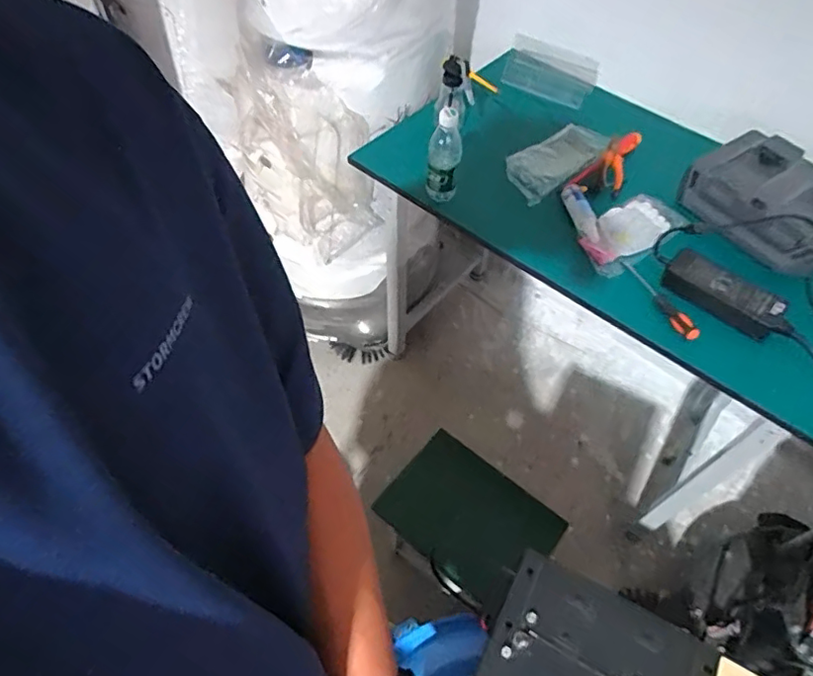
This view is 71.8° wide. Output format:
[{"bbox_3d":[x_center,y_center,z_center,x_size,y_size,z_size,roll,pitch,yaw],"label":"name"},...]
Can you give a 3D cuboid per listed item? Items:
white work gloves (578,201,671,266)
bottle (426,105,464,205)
[{"bbox_3d":[0.412,-0.203,1.044,0.182,0.027,0.098,-37,64,-26],"label":"white work gloves"},{"bbox_3d":[0.070,-0.331,1.040,0.062,0.178,0.053,7,54,1],"label":"bottle"}]

